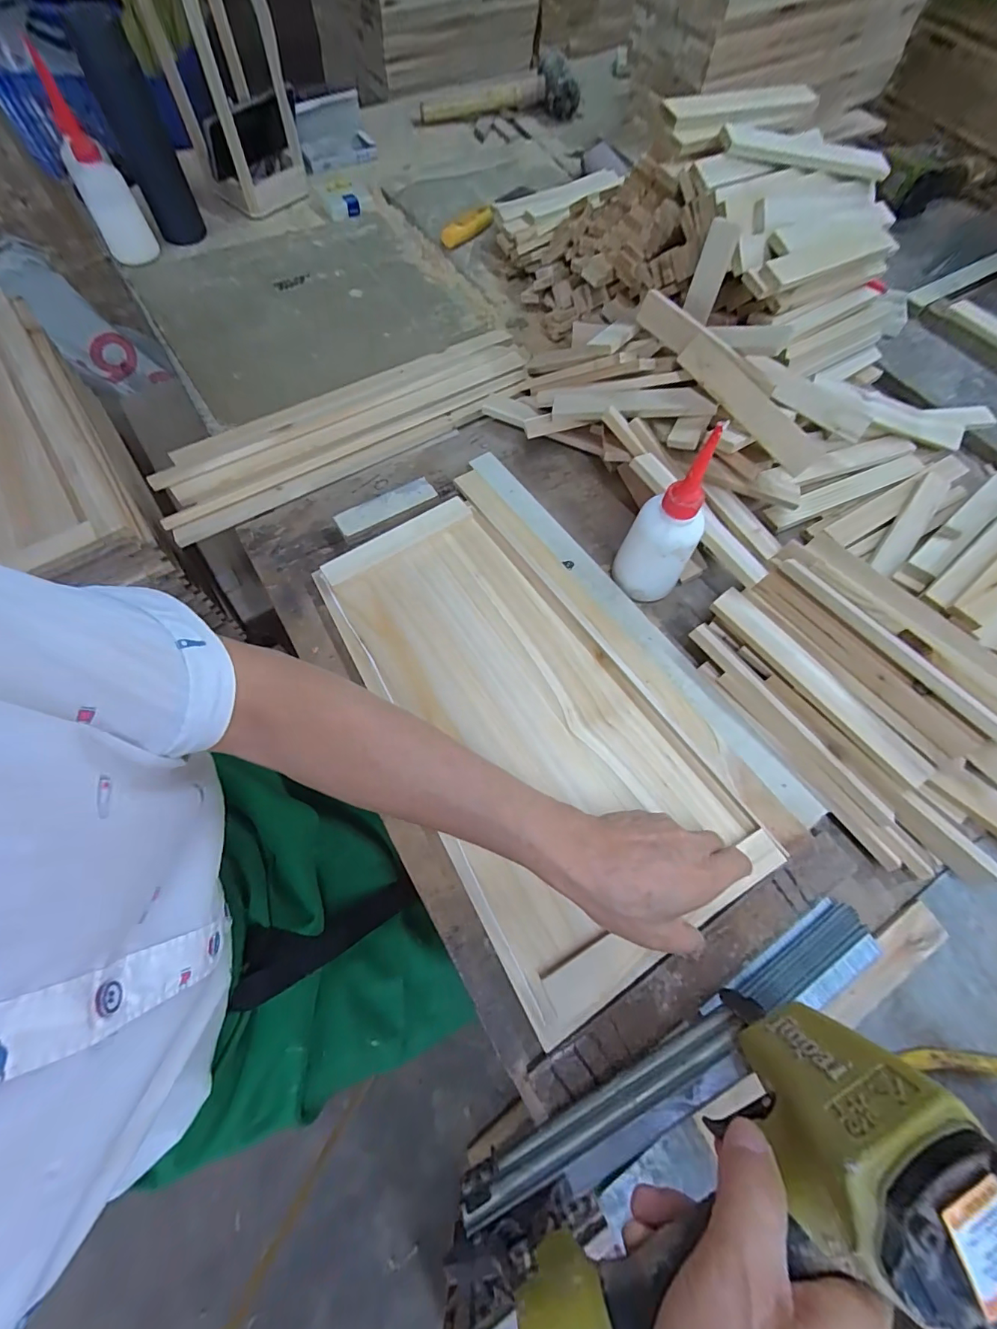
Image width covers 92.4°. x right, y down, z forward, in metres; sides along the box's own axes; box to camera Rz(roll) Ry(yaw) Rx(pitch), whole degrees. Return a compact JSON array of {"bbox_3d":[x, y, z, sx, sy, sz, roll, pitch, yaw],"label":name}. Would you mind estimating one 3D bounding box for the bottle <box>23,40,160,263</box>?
[{"bbox_3d":[-0.548,-0.663,0.653,0.064,0.174,0.071,-25,69,-11],"label":"bottle"}]

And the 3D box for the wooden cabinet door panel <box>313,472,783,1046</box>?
[{"bbox_3d":[0.014,0.033,0.412,0.213,0.019,0.420,-29,69,-13],"label":"wooden cabinet door panel"}]

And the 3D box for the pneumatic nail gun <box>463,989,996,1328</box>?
[{"bbox_3d":[0.072,0.255,0.212,0.241,0.156,0.064,-27,69,-12],"label":"pneumatic nail gun"}]

